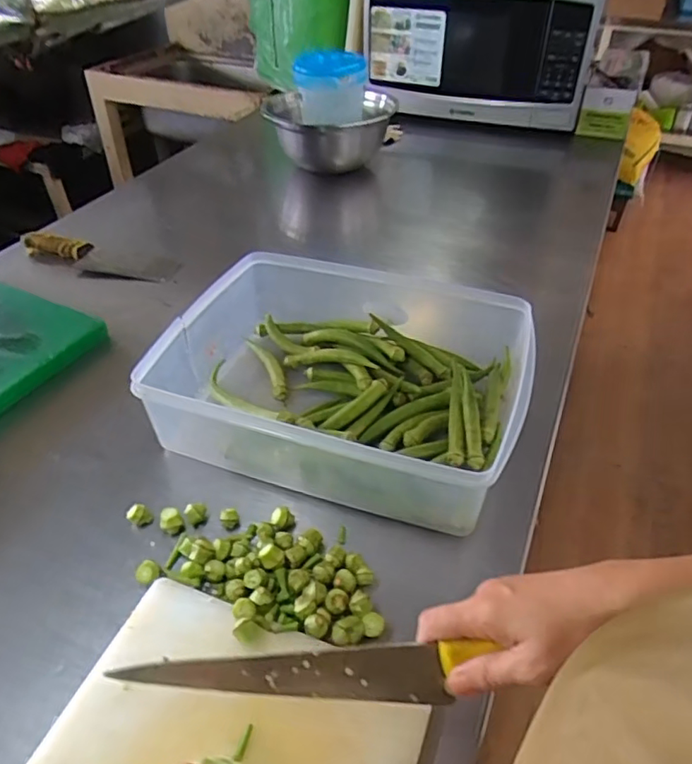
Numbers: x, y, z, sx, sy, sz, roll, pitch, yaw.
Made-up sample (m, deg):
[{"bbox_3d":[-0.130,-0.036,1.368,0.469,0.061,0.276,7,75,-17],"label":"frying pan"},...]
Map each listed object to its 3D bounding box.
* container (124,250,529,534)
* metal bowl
[{"bbox_3d":[-0.007,-0.012,0.625,0.377,0.099,0.277,13,44,14],"label":"container"},{"bbox_3d":[-0.034,-0.520,1.179,0.255,0.117,0.255,0,43,0],"label":"metal bowl"}]

